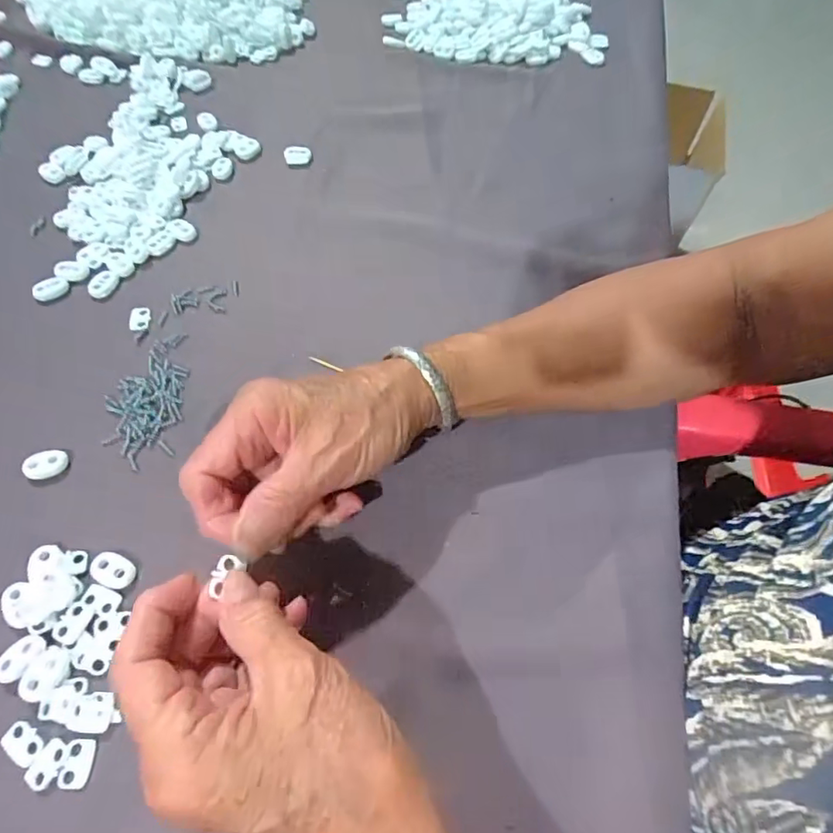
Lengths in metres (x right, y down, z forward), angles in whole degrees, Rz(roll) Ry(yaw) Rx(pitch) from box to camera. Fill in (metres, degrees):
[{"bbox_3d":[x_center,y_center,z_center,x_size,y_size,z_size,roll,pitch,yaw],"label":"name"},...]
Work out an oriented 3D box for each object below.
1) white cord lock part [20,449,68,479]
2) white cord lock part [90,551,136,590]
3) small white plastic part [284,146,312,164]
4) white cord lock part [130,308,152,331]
[{"bbox_3d":[-0.205,0.027,0.312,0.023,0.006,0.014,-17,62,-14],"label":"white cord lock part"},{"bbox_3d":[-0.153,0.077,0.284,0.023,0.004,0.015,21,60,9],"label":"white cord lock part"},{"bbox_3d":[-0.097,-0.214,0.461,0.022,0.007,0.016,-4,59,-6],"label":"small white plastic part"},{"bbox_3d":[-0.183,-0.065,0.371,0.014,0.004,0.017,-11,60,-10],"label":"white cord lock part"}]

